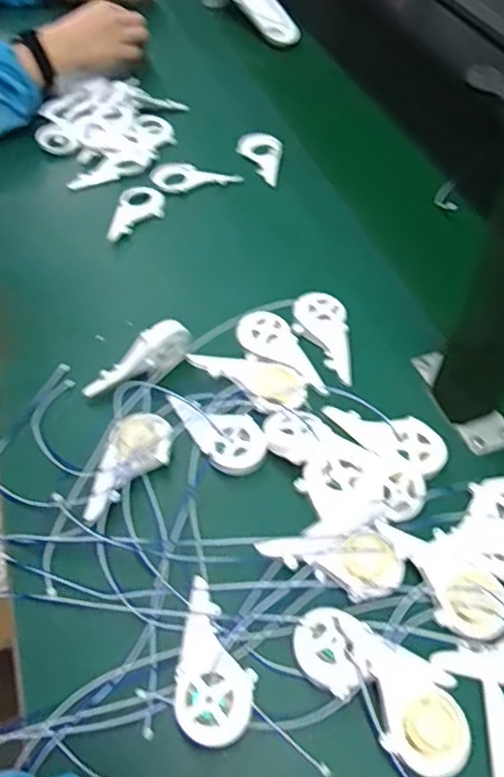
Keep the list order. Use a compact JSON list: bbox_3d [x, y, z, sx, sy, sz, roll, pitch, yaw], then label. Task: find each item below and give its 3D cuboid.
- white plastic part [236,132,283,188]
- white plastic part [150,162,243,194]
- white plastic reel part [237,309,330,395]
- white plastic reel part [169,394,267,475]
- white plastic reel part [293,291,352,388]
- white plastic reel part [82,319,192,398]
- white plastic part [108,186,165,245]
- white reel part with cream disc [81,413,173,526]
[{"bbox_3d":[0.007,-0.274,0.733,0.053,0.012,0.093,5,51,5],"label":"white plastic part"},{"bbox_3d":[-0.065,-0.242,0.700,0.095,0.009,0.053,-13,52,-10],"label":"white plastic part"},{"bbox_3d":[0.028,-0.030,0.534,0.092,0.013,0.043,40,61,10],"label":"white plastic reel part"},{"bbox_3d":[-0.025,0.029,0.476,0.046,0.021,0.085,-35,58,-24],"label":"white plastic reel part"},{"bbox_3d":[0.067,-0.045,0.542,0.047,0.009,0.096,-16,67,-12],"label":"white plastic reel part"},{"bbox_3d":[-0.093,-0.021,0.506,0.094,0.033,0.020,-33,57,-3],"label":"white plastic reel part"},{"bbox_3d":[-0.121,-0.184,0.656,0.046,0.010,0.094,7,51,7],"label":"white plastic part"},{"bbox_3d":[-0.088,0.060,0.451,0.043,0.024,0.086,9,52,8],"label":"white reel part with cream disc"}]

